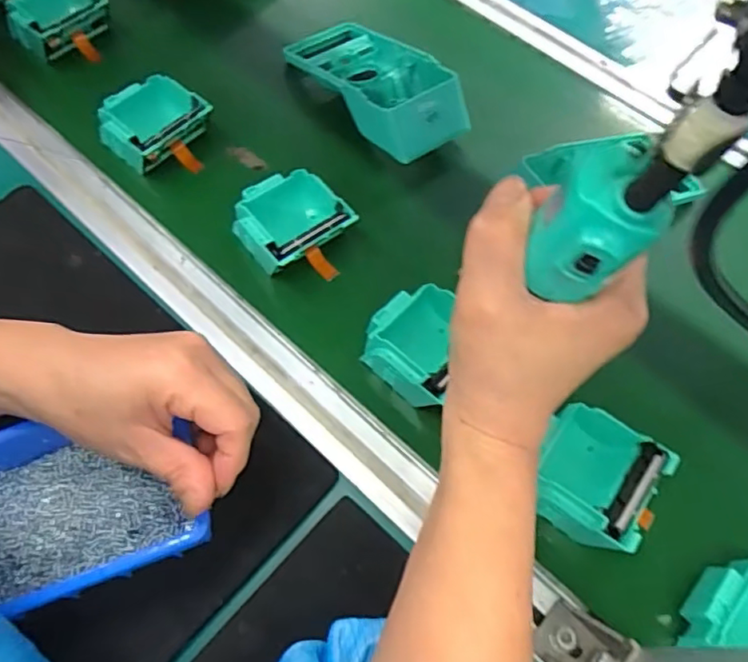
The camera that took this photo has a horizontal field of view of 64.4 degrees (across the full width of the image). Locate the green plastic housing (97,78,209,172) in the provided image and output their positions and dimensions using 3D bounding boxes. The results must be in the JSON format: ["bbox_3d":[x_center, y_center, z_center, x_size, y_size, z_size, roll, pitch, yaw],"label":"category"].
[{"bbox_3d":[-0.187,-0.176,0.504,0.072,0.043,0.068,34,64,14],"label":"green plastic housing"}]

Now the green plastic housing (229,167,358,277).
[{"bbox_3d":[-0.065,-0.085,0.468,0.076,0.041,0.072,-30,67,-19],"label":"green plastic housing"}]

